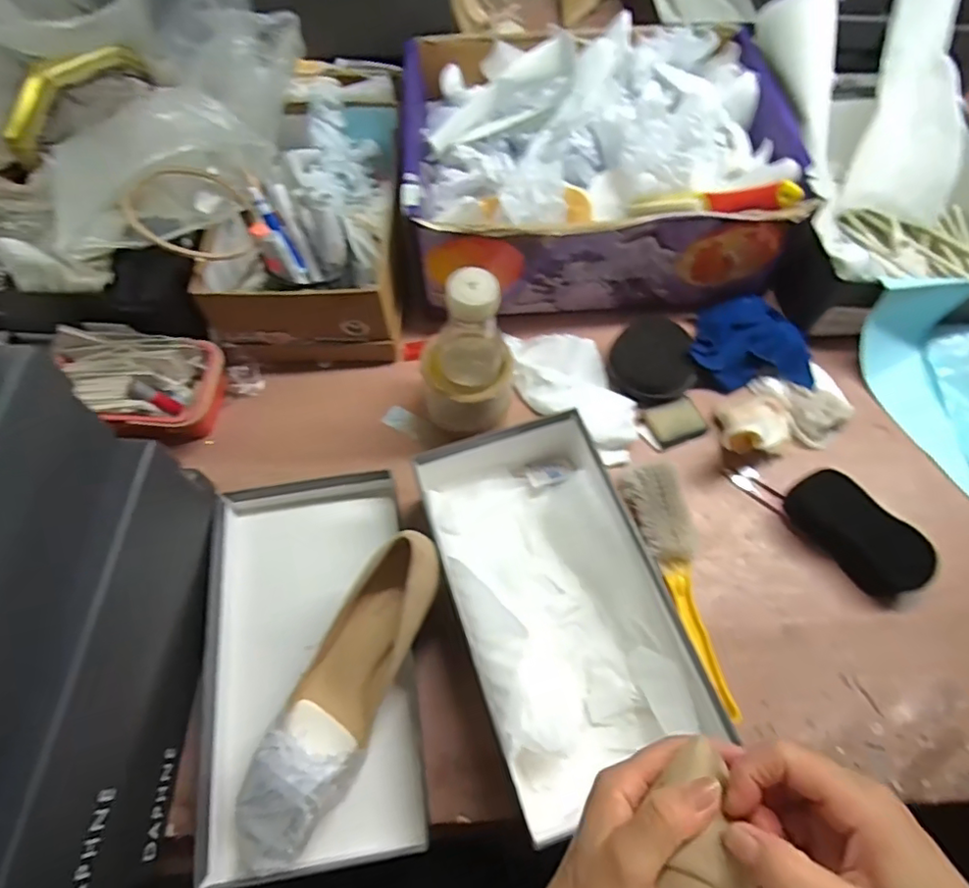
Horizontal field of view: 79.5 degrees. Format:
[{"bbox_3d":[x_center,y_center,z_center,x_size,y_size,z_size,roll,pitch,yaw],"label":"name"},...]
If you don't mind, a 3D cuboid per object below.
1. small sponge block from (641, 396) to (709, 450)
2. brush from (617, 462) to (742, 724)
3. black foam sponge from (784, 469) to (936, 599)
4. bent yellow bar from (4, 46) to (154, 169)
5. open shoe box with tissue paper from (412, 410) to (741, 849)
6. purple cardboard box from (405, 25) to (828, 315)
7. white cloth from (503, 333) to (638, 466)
[{"bbox_3d":[0.200,-0.026,0.610,0.061,0.011,0.047,-16,64,-8],"label":"small sponge block"},{"bbox_3d":[0.178,0.123,0.525,0.056,0.036,0.222,-9,63,-5],"label":"brush"},{"bbox_3d":[0.346,0.082,0.544,0.059,0.036,0.123,-37,69,-17],"label":"black foam sponge"},{"bbox_3d":[-0.428,-0.359,0.596,0.165,0.073,0.030,-41,70,-5],"label":"bent yellow bar"},{"bbox_3d":[0.052,0.120,0.485,0.157,0.087,0.311,-17,64,-8],"label":"open shoe box with tissue paper"},{"bbox_3d":[0.118,-0.320,0.666,0.391,0.153,0.307,-2,63,-1],"label":"purple cardboard box"},{"bbox_3d":[0.096,-0.056,0.619,0.100,0.030,0.173,-21,65,-11],"label":"white cloth"}]

